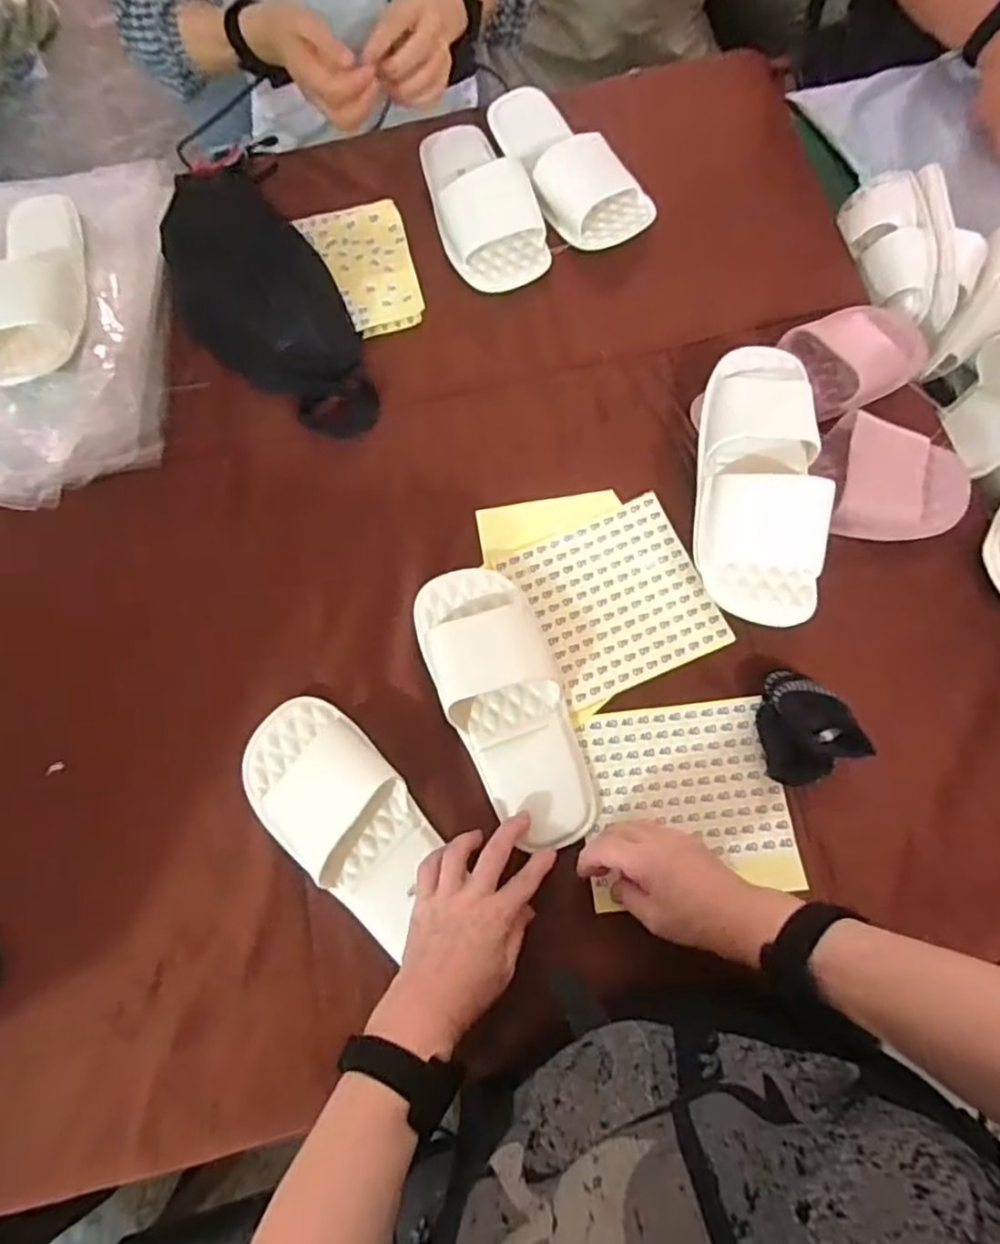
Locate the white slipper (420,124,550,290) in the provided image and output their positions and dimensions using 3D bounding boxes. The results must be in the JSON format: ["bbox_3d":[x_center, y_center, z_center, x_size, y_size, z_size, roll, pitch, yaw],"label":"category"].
[{"bbox_3d":[-0.022,-0.462,0.712,0.099,0.049,0.213,-21,75,-4],"label":"white slipper"}]

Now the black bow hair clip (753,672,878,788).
[{"bbox_3d":[0.258,0.085,0.548,0.076,0.041,0.093,-8,75,-1],"label":"black bow hair clip"}]

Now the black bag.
[{"bbox_3d":[-0.235,-0.315,0.665,0.150,0.045,0.314,-36,76,-8],"label":"black bag"}]

